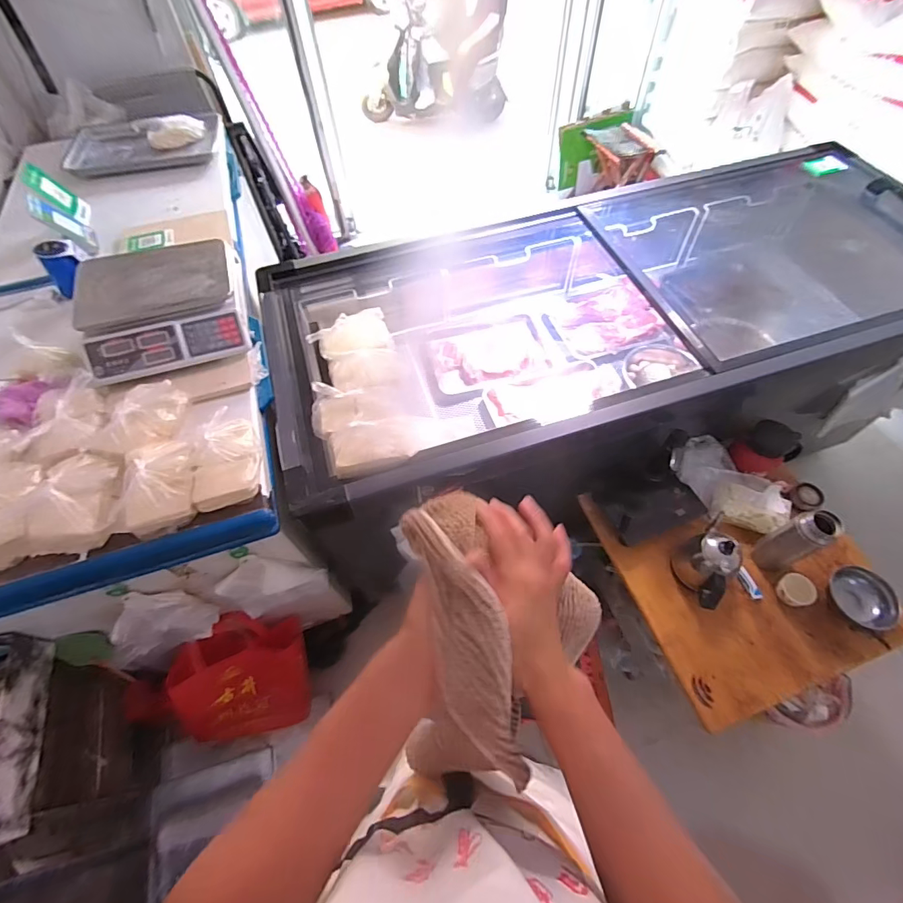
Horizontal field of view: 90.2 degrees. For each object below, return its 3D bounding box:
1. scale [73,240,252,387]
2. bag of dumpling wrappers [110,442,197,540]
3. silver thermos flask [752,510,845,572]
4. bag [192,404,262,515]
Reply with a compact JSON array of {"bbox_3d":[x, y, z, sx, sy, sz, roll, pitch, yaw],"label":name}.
[{"bbox_3d":[-0.658,-0.340,1.027,0.345,0.117,0.315,-19,60,-9],"label":"scale"},{"bbox_3d":[-0.548,0.065,0.829,0.144,0.073,0.155,-13,59,-6],"label":"bag of dumpling wrappers"},{"bbox_3d":[0.829,0.217,1.089,0.078,0.221,0.081,-25,61,-13],"label":"silver thermos flask"},{"bbox_3d":[-0.440,-0.001,0.853,0.118,0.092,0.191,-14,59,-6],"label":"bag"}]

